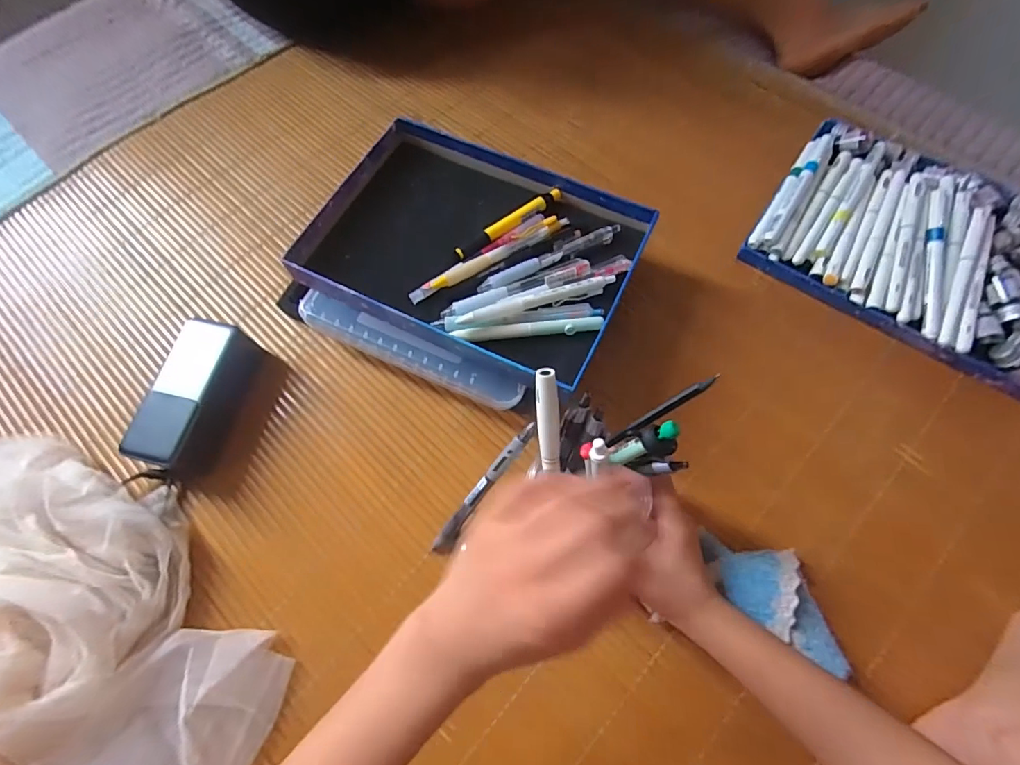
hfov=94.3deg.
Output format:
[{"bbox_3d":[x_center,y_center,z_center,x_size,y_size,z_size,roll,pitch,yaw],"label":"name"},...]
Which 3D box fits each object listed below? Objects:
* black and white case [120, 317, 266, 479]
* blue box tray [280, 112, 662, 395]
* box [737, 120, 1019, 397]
[{"bbox_3d":[-0.271,0.015,0.412,0.054,0.055,0.131,14,71,8],"label":"black and white case"},{"bbox_3d":[-0.028,-0.120,0.413,0.262,0.034,0.188,24,72,11],"label":"blue box tray"},{"bbox_3d":[0.386,-0.133,0.444,0.265,0.042,0.187,32,74,13],"label":"box"}]

